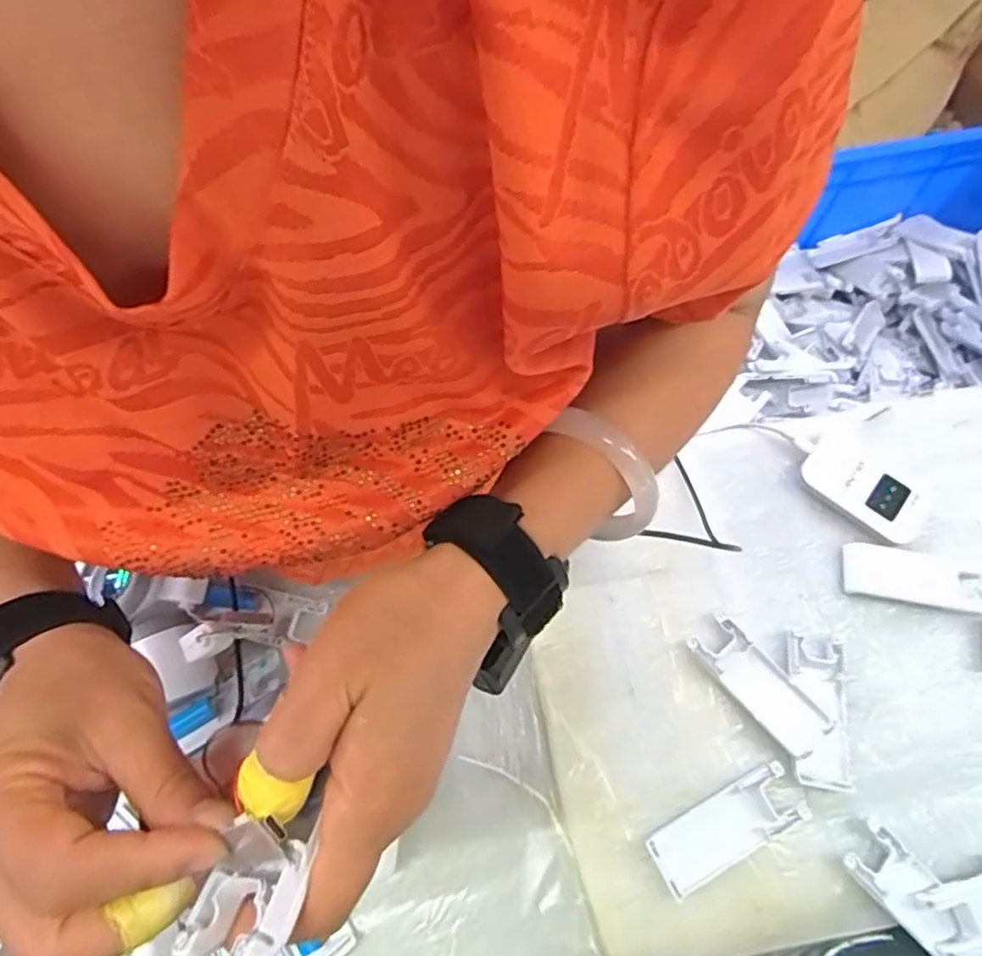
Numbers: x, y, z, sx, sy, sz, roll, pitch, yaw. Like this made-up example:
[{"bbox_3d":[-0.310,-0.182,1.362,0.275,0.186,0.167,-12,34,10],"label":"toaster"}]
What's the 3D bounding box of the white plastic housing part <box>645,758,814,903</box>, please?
[{"bbox_3d":[0.157,0.233,0.436,0.107,0.010,0.042,-26,72,-11],"label":"white plastic housing part"}]

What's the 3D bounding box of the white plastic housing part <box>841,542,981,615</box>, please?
[{"bbox_3d":[0.326,0.077,0.507,0.104,0.010,0.041,10,69,2],"label":"white plastic housing part"}]

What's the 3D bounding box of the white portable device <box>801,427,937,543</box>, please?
[{"bbox_3d":[0.308,0.004,0.535,0.097,0.018,0.068,42,74,14],"label":"white portable device"}]

